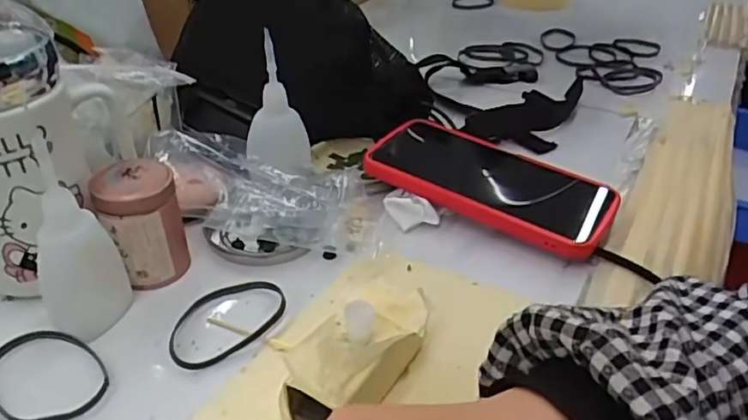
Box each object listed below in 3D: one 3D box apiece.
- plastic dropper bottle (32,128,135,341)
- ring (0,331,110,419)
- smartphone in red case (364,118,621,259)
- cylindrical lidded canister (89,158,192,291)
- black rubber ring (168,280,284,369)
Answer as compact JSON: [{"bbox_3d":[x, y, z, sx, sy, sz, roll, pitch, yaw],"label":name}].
[{"bbox_3d":[-0.155,0.018,0.317,0.041,0.095,0.044,-15,38,-24],"label":"plastic dropper bottle"},{"bbox_3d":[-0.164,0.081,0.304,0.049,0.004,0.069,-28,44,-36],"label":"ring"},{"bbox_3d":[0.083,-0.023,0.431,0.166,0.016,0.093,24,40,23],"label":"smartphone in red case"},{"bbox_3d":[-0.136,0.008,0.358,0.044,0.065,0.040,-12,37,-20],"label":"cylindrical lidded canister"},{"bbox_3d":[-0.081,0.060,0.337,0.070,0.005,0.047,-27,42,-30],"label":"black rubber ring"}]

